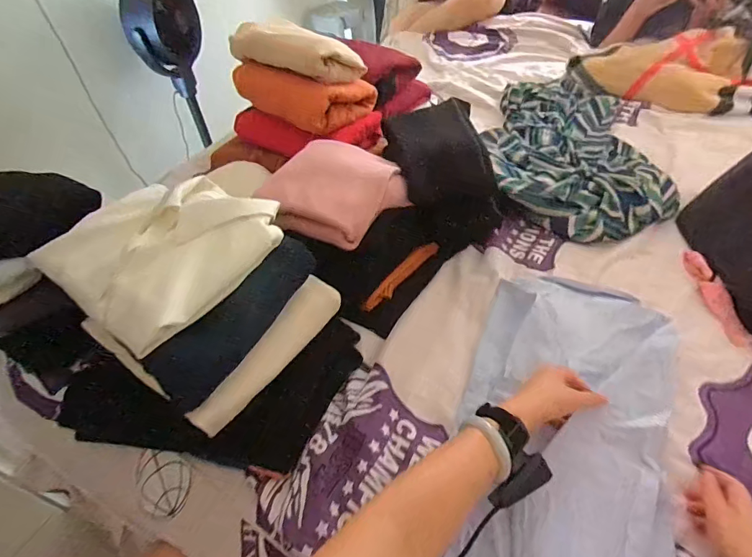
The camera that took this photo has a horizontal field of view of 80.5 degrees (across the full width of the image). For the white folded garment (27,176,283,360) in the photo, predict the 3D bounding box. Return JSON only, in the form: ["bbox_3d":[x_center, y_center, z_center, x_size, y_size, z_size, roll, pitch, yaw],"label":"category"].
[{"bbox_3d":[-0.253,-0.046,0.539,0.224,0.049,0.232,26,54,28],"label":"white folded garment"}]

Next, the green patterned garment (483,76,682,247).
[{"bbox_3d":[0.406,-0.291,0.960,0.322,0.058,0.573,-1,46,7],"label":"green patterned garment"}]

